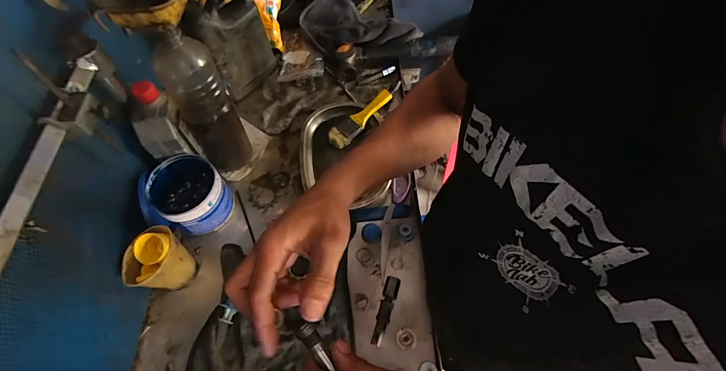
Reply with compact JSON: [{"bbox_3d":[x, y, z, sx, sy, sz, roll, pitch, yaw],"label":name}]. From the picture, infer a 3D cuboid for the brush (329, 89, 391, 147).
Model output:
[{"bbox_3d":[-0.001,-0.122,0.641,0.140,0.009,0.040,-37,88,-4],"label":"brush"}]

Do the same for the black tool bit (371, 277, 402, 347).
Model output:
[{"bbox_3d":[0.033,0.179,0.501,0.021,0.021,0.094,14,64,10],"label":"black tool bit"}]

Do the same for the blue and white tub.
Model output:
[{"bbox_3d":[-0.269,0.019,0.560,0.105,0.093,0.100,29,67,16],"label":"blue and white tub"}]

